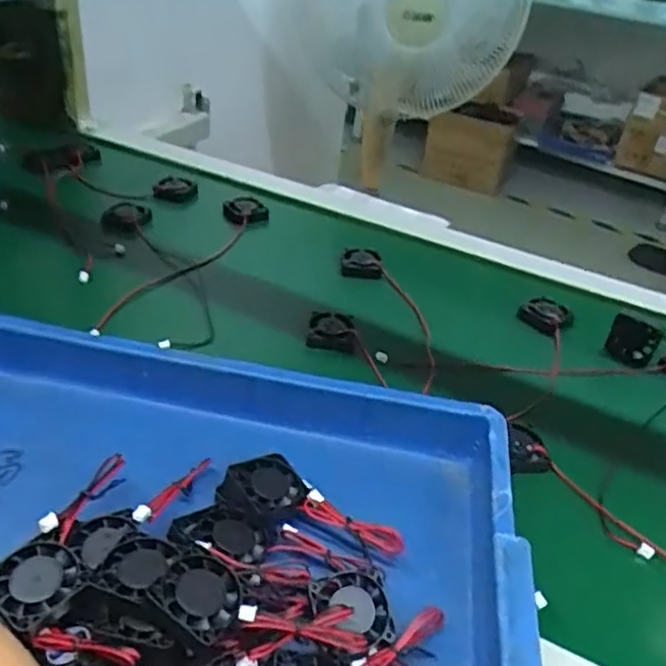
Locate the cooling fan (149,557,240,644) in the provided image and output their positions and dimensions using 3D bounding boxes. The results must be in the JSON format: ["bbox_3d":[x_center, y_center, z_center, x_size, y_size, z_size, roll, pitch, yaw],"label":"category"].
[{"bbox_3d":[-0.062,0.126,0.321,0.039,0.007,0.038,33,34,4],"label":"cooling fan"}]

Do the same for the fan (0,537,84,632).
[{"bbox_3d":[-0.145,0.122,0.332,0.036,0.013,0.040,31,40,30],"label":"fan"}]

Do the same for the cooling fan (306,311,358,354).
[{"bbox_3d":[0.001,-0.004,0.583,0.043,0.014,0.043,9,36,4],"label":"cooling fan"}]

